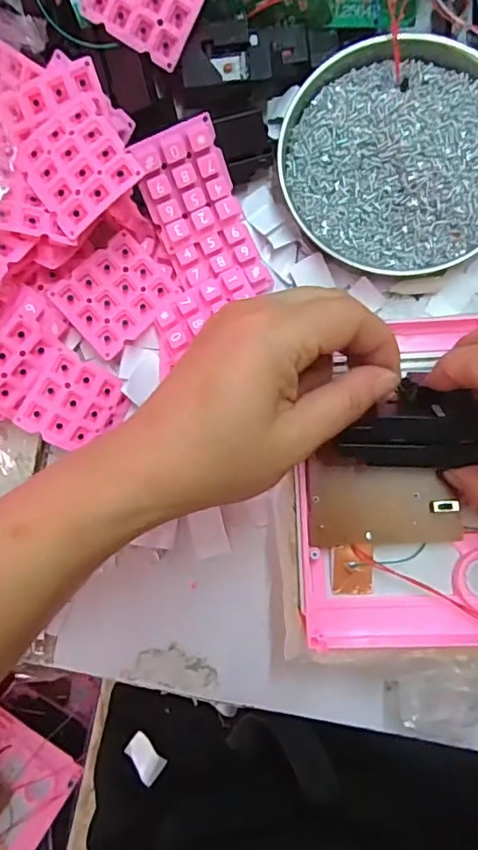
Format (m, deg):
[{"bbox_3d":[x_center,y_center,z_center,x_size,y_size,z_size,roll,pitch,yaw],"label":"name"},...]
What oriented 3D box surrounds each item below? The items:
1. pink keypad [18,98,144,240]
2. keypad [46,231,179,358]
[{"bbox_3d":[-0.083,-0.133,0.276,0.051,0.005,0.059,-39,80,8],"label":"pink keypad"},{"bbox_3d":[-0.071,-0.075,0.312,0.060,0.007,0.050,-45,100,-8],"label":"keypad"}]

